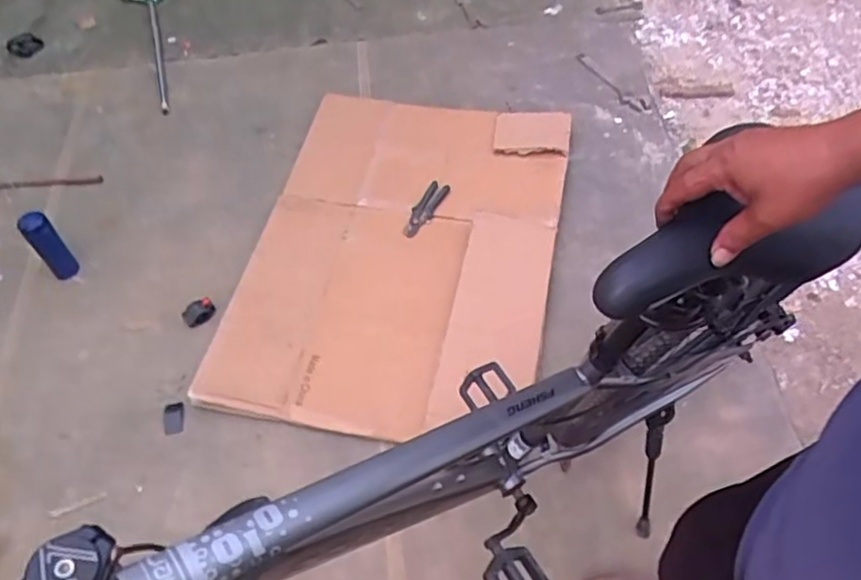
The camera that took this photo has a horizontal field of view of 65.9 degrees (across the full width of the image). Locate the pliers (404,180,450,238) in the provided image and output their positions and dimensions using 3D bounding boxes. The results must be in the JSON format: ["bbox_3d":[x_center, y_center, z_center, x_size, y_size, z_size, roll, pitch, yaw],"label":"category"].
[{"bbox_3d":[-0.013,-0.197,1.632,0.058,0.021,0.163,29,75,19],"label":"pliers"}]

